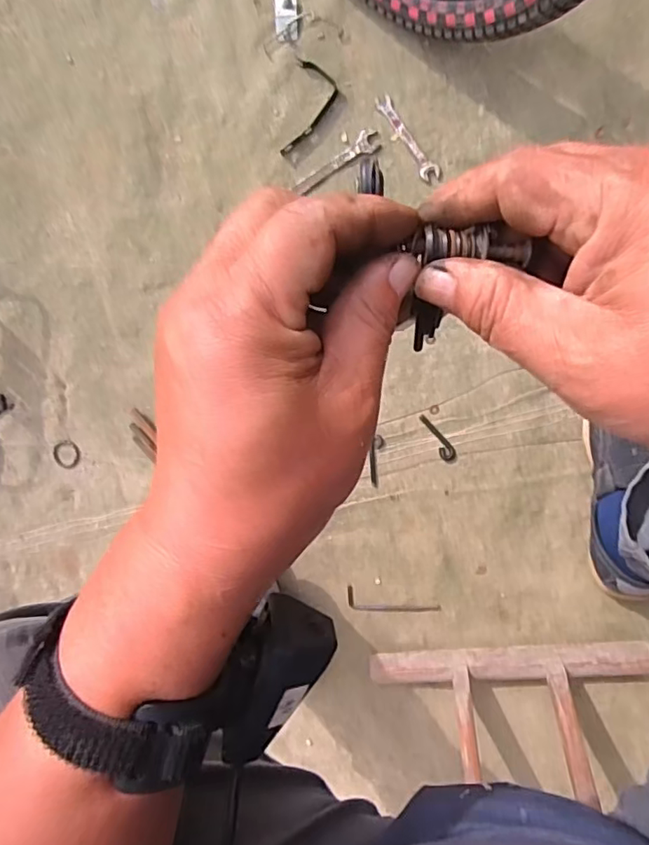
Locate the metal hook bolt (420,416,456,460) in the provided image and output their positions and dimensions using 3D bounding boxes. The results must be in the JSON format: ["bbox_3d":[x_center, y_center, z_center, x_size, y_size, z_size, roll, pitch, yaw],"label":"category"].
[{"bbox_3d":[0.139,0.017,0.678,0.018,0.005,0.064,-30,87,8],"label":"metal hook bolt"}]

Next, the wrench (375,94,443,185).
[{"bbox_3d":[0.098,-0.334,0.657,0.024,0.004,0.119,-35,87,7],"label":"wrench"}]

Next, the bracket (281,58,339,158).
[{"bbox_3d":[-0.016,-0.379,0.675,0.054,0.009,0.112,11,93,8],"label":"bracket"}]

